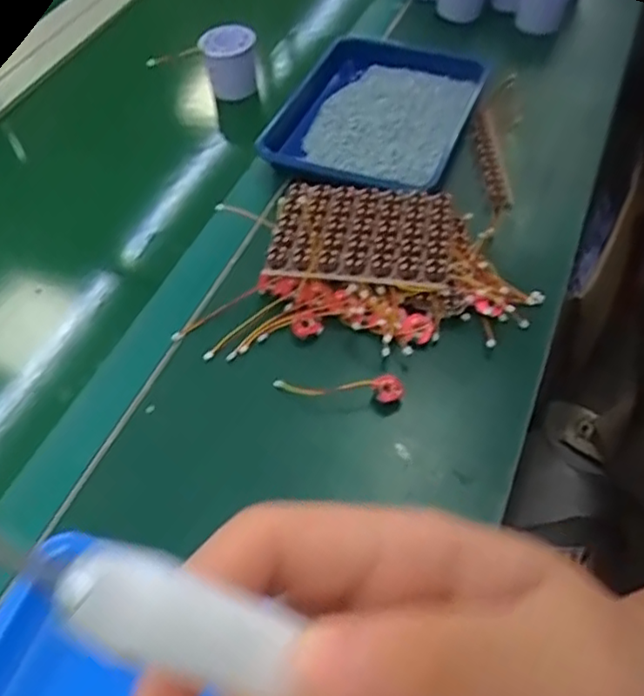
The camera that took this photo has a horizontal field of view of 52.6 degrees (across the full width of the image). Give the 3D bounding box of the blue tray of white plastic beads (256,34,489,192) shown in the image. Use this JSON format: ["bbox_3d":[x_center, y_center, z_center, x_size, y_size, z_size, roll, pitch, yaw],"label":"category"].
[{"bbox_3d":[0.051,-0.220,0.608,0.160,0.035,0.229,15,56,16],"label":"blue tray of white plastic beads"}]

